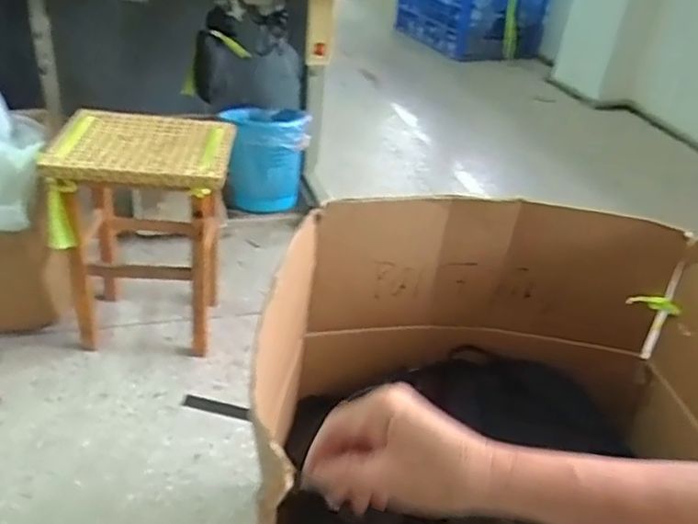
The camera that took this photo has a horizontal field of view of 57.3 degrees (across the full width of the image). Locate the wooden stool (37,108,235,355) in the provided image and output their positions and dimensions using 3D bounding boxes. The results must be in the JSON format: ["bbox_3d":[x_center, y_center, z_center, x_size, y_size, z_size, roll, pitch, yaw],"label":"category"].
[{"bbox_3d":[-0.454,-0.058,1.461,0.352,0.480,0.312,3,30,-7],"label":"wooden stool"}]

